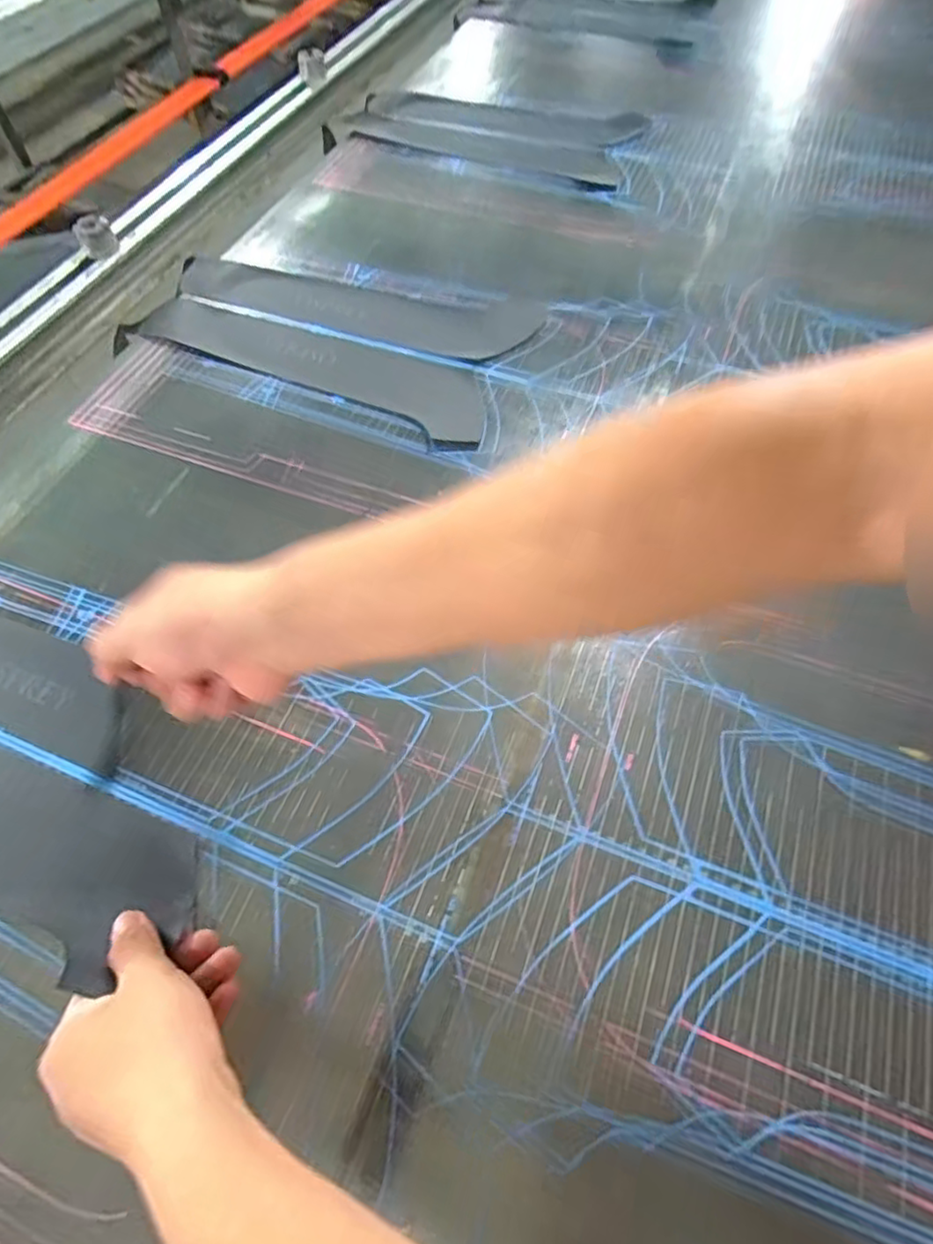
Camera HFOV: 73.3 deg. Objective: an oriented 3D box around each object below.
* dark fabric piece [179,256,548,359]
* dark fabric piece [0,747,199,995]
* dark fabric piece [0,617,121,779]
[{"bbox_3d":[-0.132,-0.353,0.689,0.418,0.011,0.089,17,61,11],"label":"dark fabric piece"},{"bbox_3d":[-0.350,0.114,0.413,0.385,0.033,0.084,19,62,12],"label":"dark fabric piece"},{"bbox_3d":[-0.373,0.030,0.479,0.296,0.005,0.077,21,63,14],"label":"dark fabric piece"}]

